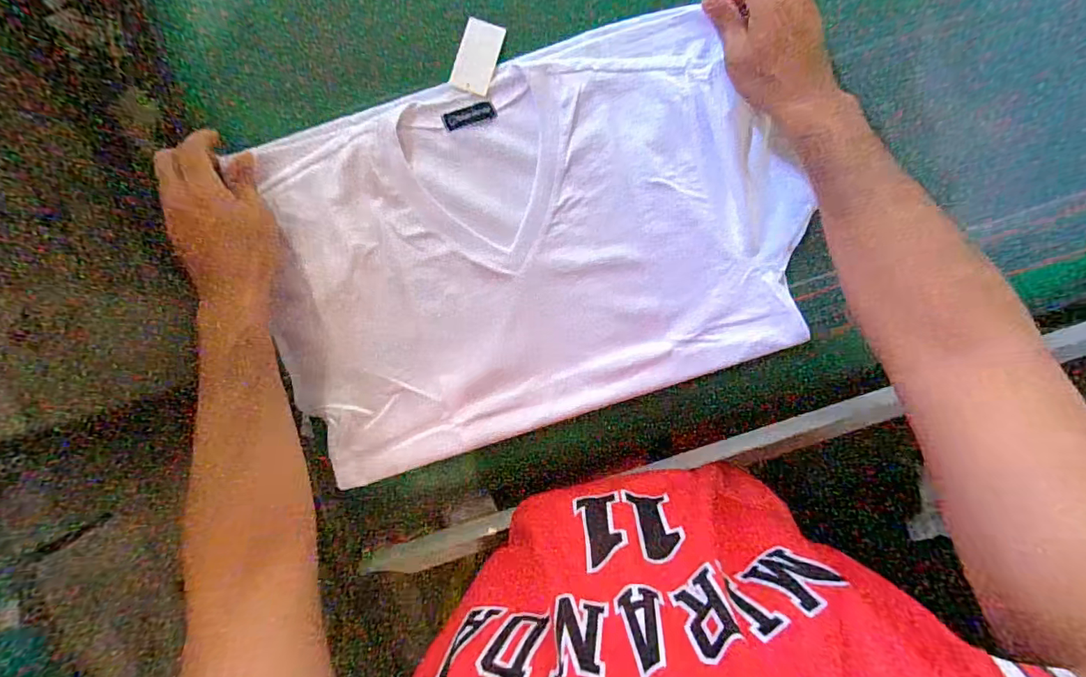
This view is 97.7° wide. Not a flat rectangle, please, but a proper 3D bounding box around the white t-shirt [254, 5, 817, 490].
[{"bbox_3d":[0.001,-0.093,0.486,0.549,0.087,0.351,-18,90,-7],"label":"white t-shirt"}]

